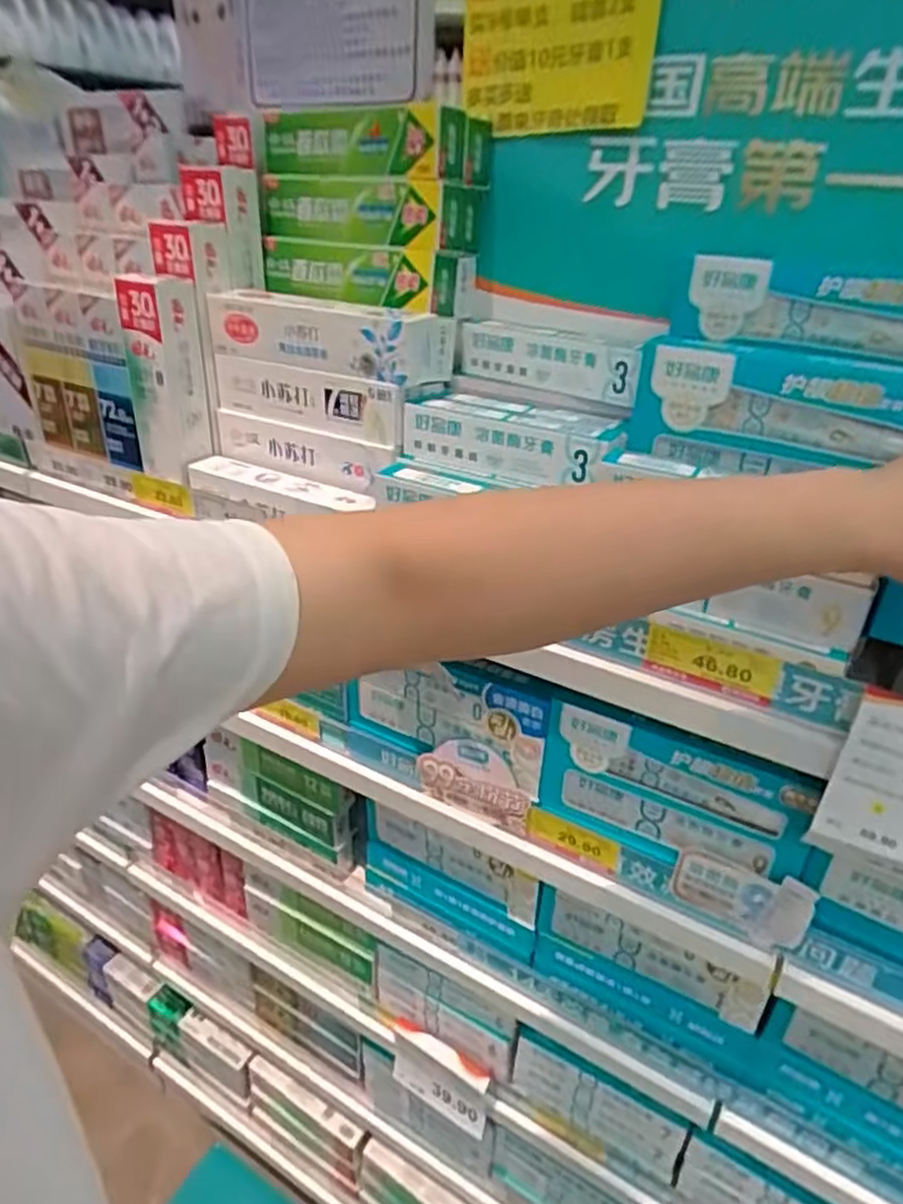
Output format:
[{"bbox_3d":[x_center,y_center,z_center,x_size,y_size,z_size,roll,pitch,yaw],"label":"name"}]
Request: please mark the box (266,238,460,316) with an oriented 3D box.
[{"bbox_3d":[-0.100,-0.334,0.739,0.239,0.055,0.040,24,35,34],"label":"box"}]

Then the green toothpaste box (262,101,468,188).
[{"bbox_3d":[-0.097,-0.454,0.724,0.268,0.060,0.067,25,36,35],"label":"green toothpaste box"}]

